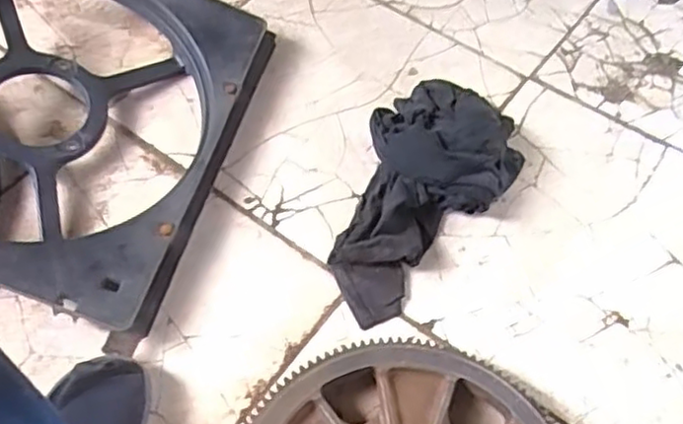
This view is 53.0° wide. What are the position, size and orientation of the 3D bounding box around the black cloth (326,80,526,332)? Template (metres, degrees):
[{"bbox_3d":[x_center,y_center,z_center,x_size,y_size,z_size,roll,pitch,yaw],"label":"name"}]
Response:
[{"bbox_3d":[0.084,-0.039,0.804,0.176,0.071,0.337,32,63,19],"label":"black cloth"}]

